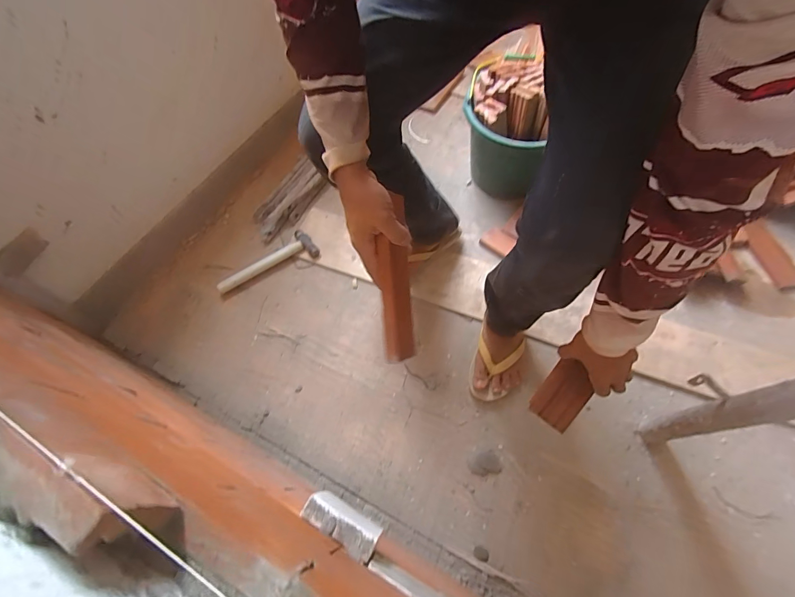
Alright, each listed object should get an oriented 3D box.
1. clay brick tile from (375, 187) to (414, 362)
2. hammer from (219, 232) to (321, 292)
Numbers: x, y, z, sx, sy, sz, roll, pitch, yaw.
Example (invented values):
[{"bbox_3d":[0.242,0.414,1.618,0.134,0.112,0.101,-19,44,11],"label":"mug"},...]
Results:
[{"bbox_3d":[-0.004,-0.027,0.522,0.041,0.038,0.221,-2,93,1],"label":"clay brick tile"},{"bbox_3d":[-0.330,-0.089,0.963,0.253,0.034,0.090,-28,65,-12],"label":"hammer"}]

